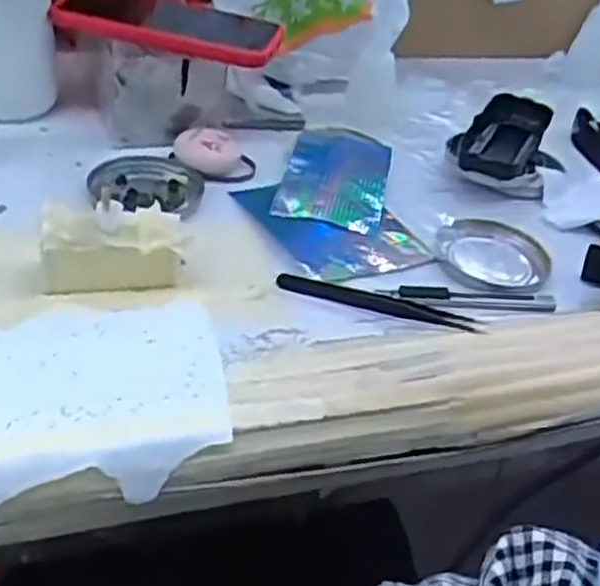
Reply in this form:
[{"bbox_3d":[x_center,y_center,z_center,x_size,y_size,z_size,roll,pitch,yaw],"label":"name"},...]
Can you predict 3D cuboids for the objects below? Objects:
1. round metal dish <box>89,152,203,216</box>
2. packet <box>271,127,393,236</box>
[{"bbox_3d":[-0.111,-0.083,0.578,0.078,0.016,0.074,-1,39,1],"label":"round metal dish"},{"bbox_3d":[0.029,-0.092,0.629,0.079,0.014,0.149,5,39,8],"label":"packet"}]

